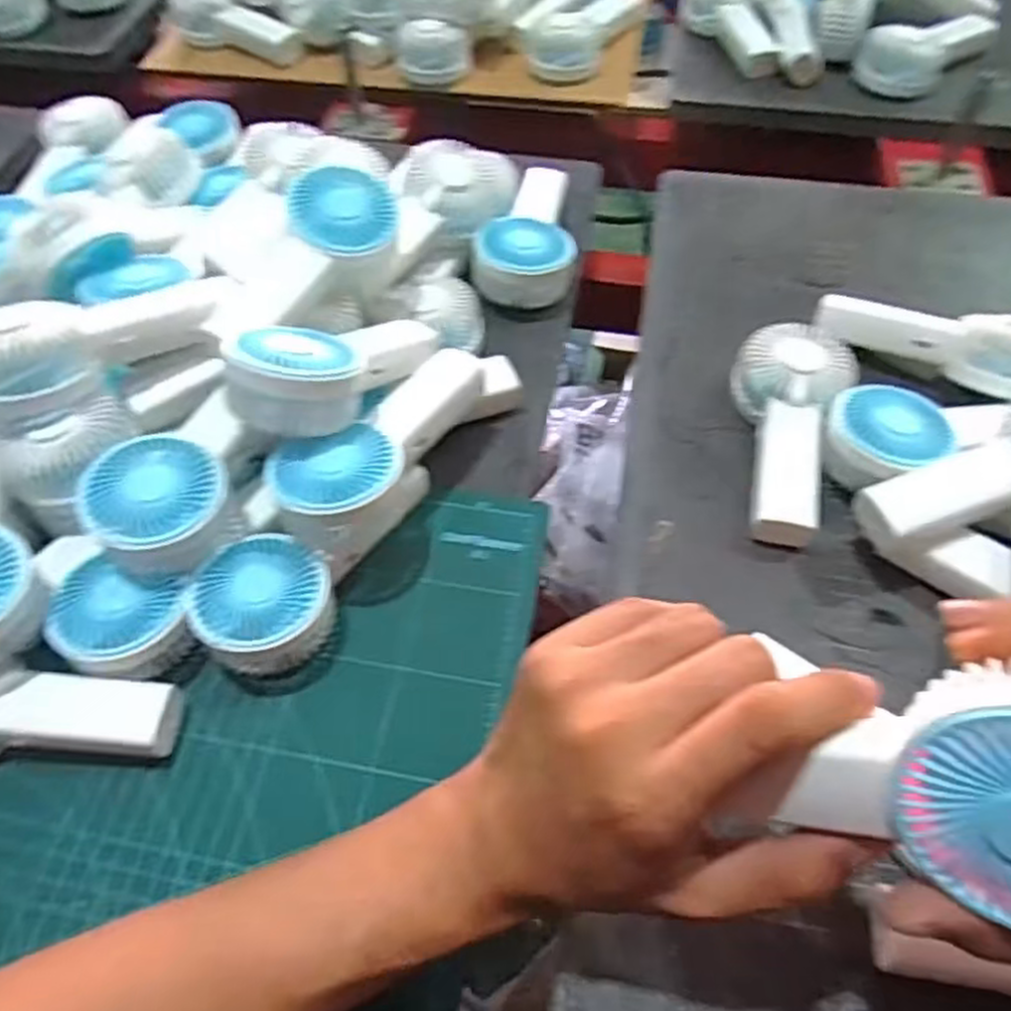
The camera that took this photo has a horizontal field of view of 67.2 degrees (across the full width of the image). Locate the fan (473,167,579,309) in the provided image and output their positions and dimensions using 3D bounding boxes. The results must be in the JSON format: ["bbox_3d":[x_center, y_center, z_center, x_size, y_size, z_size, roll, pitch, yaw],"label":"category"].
[{"bbox_3d":[0.013,-0.197,0.539,0.070,0.042,0.138,0,55,2],"label":"fan"}]

